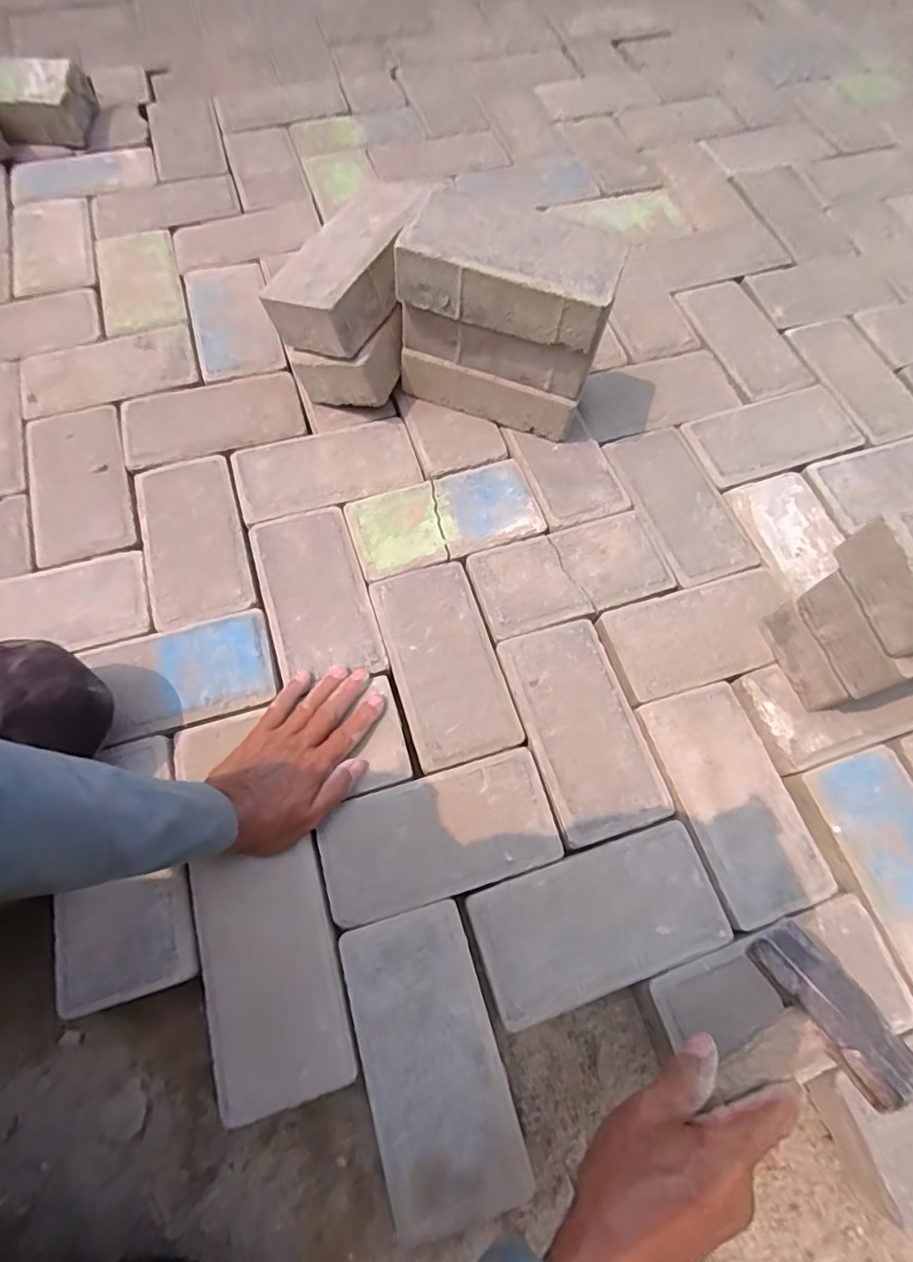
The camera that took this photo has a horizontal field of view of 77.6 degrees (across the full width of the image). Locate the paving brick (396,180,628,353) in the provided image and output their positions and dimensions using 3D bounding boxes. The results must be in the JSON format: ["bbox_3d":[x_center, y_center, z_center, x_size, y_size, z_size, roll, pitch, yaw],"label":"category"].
[{"bbox_3d":[0.057,-0.370,0.574,0.212,0.068,0.115,19,69,4],"label":"paving brick"}]

